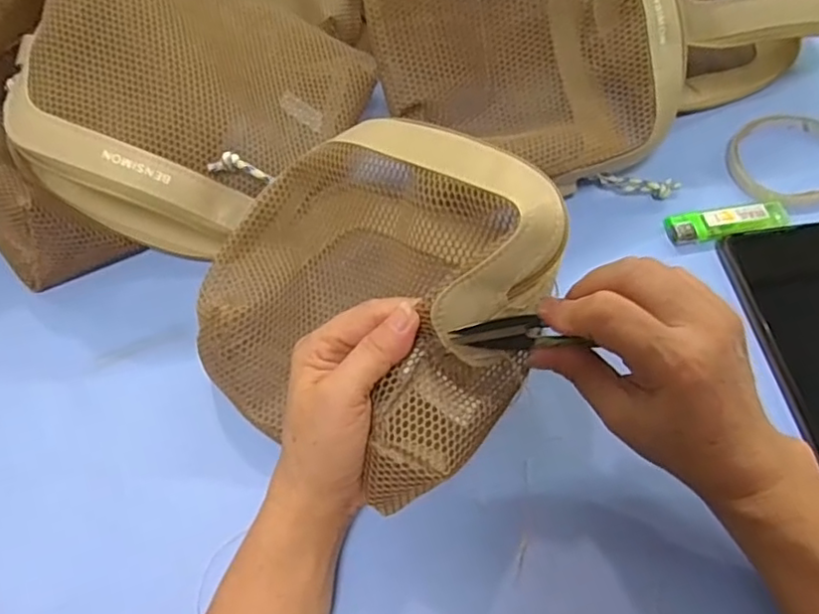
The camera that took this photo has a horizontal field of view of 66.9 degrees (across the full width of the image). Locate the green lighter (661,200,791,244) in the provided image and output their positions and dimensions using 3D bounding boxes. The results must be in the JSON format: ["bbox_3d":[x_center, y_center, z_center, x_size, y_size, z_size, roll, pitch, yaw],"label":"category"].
[{"bbox_3d":[0.218,-0.057,0.425,0.083,0.015,0.021,-8,58,-2],"label":"green lighter"}]

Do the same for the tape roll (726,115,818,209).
[{"bbox_3d":[0.274,-0.107,0.452,0.087,0.015,0.078,-22,60,-10],"label":"tape roll"}]

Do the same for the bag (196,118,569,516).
[{"bbox_3d":[-0.023,-0.009,0.331,0.179,0.073,0.184,30,95,34],"label":"bag"}]

